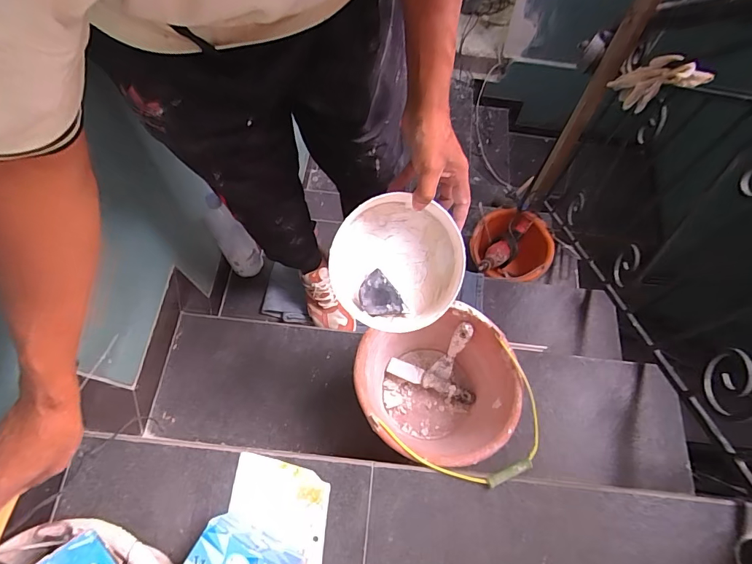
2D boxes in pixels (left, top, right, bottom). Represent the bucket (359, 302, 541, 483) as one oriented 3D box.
[{"bbox_3d":[0.116,0.224,0.790,0.272,0.223,0.273,0,69,1],"label":"bucket"}]

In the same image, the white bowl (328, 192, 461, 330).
[{"bbox_3d":[0.030,-0.026,0.587,0.188,0.080,0.188,0,95,2],"label":"white bowl"}]

